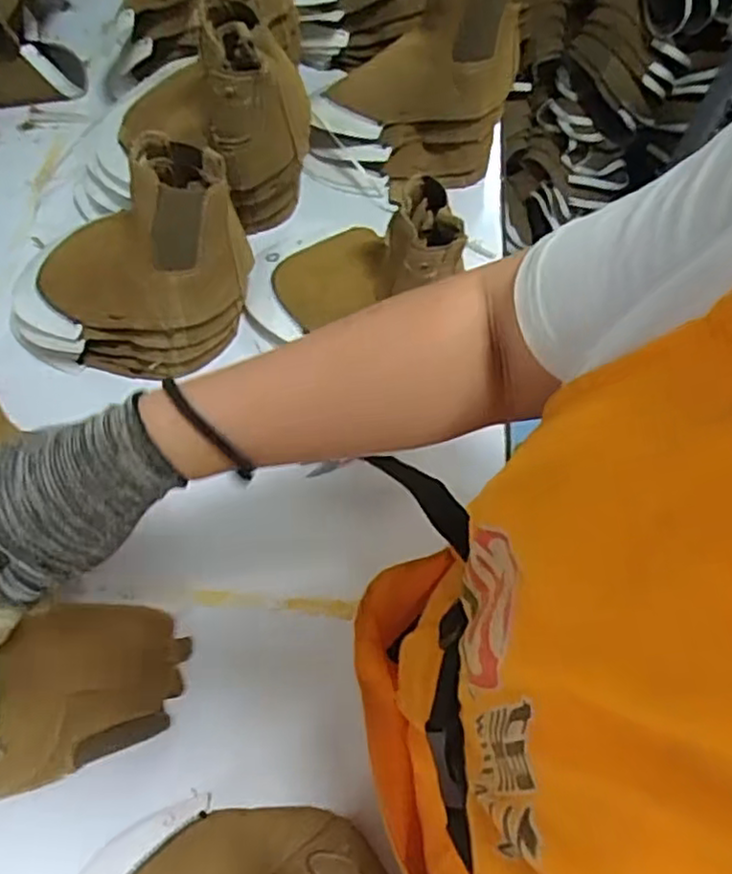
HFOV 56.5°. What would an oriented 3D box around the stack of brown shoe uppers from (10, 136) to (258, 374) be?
[{"bbox_3d":[-0.235,-0.168,0.664,0.231,0.196,0.135,1,62,-1],"label":"stack of brown shoe uppers"}]

